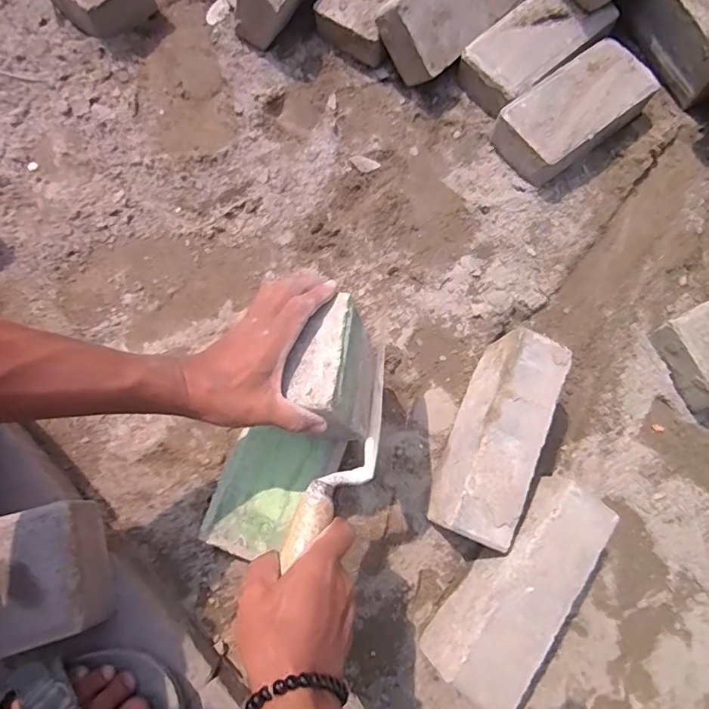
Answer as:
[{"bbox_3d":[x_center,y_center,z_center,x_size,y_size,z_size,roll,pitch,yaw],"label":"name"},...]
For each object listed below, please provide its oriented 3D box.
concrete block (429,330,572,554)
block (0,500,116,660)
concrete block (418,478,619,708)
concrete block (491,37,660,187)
[{"bbox_3d":[0.148,0.087,0.529,0.069,0.123,0.216,23,74,3],"label":"concrete block"},{"bbox_3d":[-0.269,0.188,0.421,0.101,0.059,0.107,-14,76,-7],"label":"block"},{"bbox_3d":[0.161,0.223,0.476,0.069,0.084,0.207,38,76,7],"label":"concrete block"},{"bbox_3d":[0.307,-0.336,0.687,0.212,0.070,0.108,-32,78,-12],"label":"concrete block"}]

